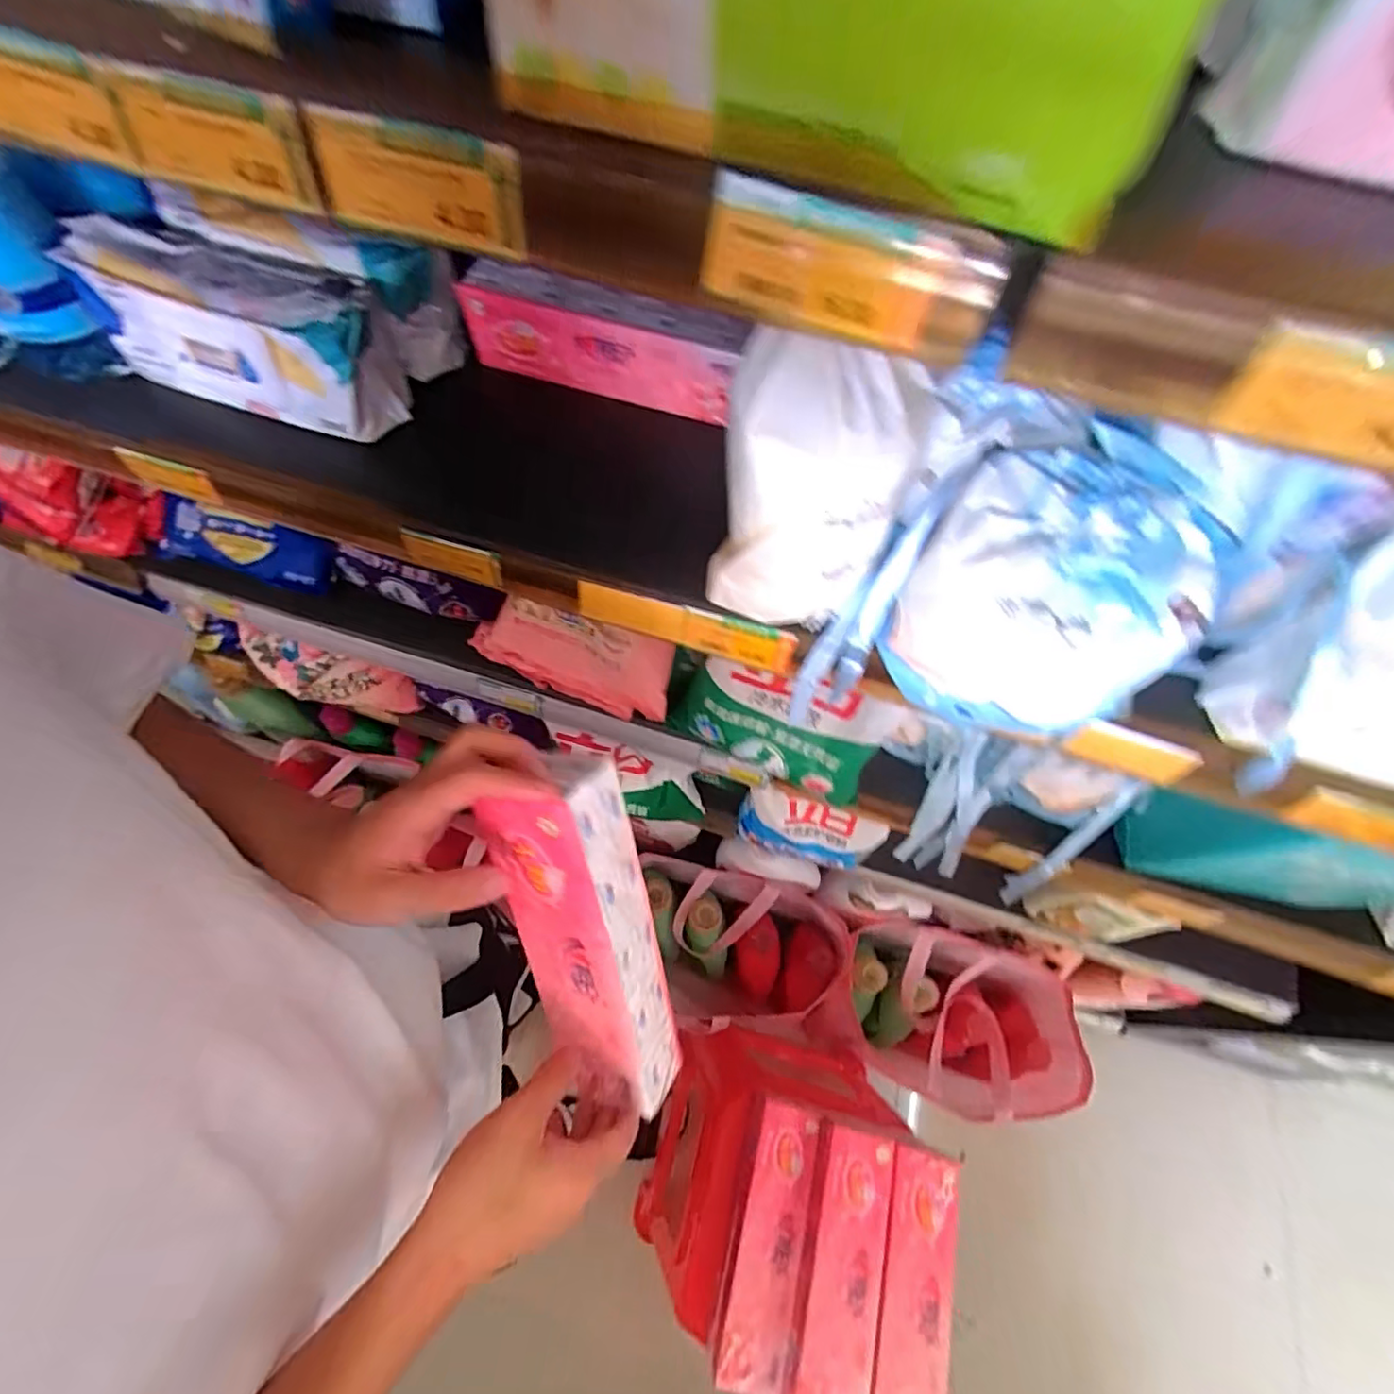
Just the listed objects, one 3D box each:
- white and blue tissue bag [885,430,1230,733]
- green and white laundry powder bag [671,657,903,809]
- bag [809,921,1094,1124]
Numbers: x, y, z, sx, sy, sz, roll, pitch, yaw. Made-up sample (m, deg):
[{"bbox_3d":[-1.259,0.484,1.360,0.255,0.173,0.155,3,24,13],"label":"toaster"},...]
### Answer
[{"bbox_3d":[0.223,-0.065,0.386,0.160,0.132,0.142,42,69,16],"label":"white and blue tissue bag"},{"bbox_3d":[0.087,0.024,0.662,0.239,0.151,0.091,22,65,7],"label":"green and white laundry powder bag"},{"bbox_3d":[0.453,0.607,1.130,0.412,0.264,0.262,17,64,5],"label":"bag"}]

